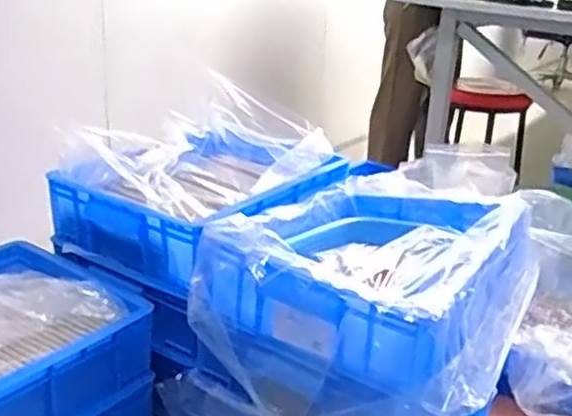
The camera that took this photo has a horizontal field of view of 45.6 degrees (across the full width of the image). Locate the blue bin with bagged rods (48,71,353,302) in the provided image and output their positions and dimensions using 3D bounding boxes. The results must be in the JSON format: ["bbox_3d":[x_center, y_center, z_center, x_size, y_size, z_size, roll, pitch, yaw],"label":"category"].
[{"bbox_3d":[-0.127,-0.054,1.082,0.301,0.196,0.408,15,24,29],"label":"blue bin with bagged rods"}]

